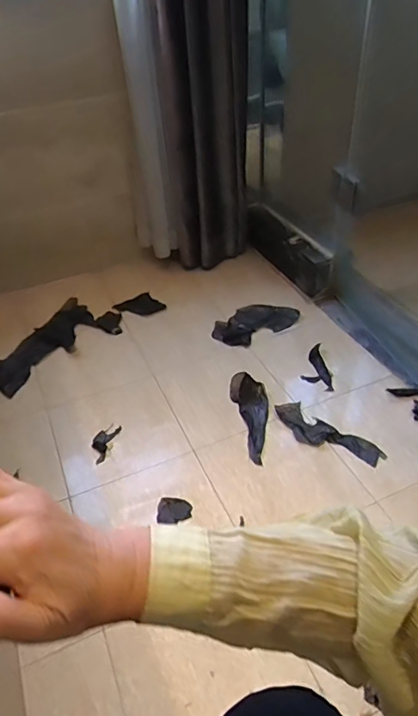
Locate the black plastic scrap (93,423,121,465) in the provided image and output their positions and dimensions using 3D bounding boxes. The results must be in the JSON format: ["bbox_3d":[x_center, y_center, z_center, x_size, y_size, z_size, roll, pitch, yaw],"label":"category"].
[{"bbox_3d":[-0.247,0.196,1.139,0.047,0.004,0.107,11,43,16],"label":"black plastic scrap"}]

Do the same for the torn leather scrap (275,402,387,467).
[{"bbox_3d":[0.270,0.180,1.136,0.252,0.033,0.094,26,49,30],"label":"torn leather scrap"}]

